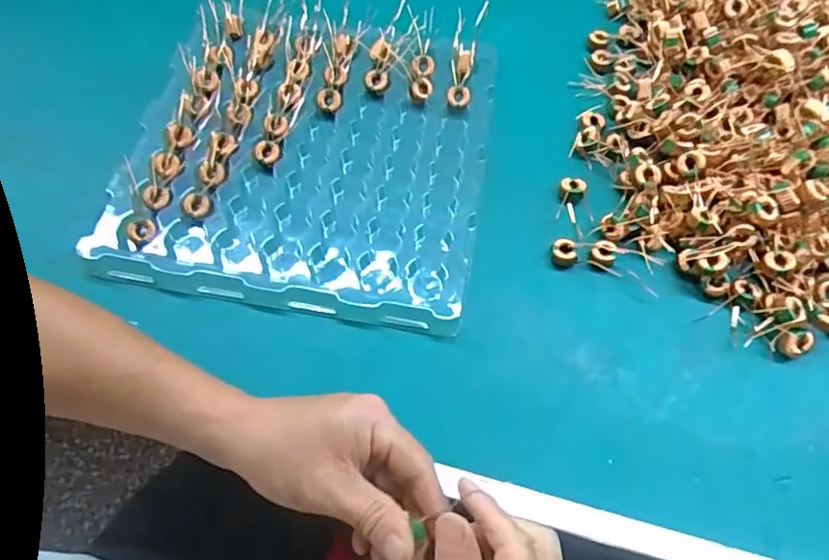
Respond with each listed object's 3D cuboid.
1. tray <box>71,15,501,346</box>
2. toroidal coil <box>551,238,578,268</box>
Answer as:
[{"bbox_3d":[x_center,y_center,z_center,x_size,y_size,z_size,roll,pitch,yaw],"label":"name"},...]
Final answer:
[{"bbox_3d":[-0.087,-0.105,0.481,0.286,0.023,0.279,10,65,1],"label":"tray"},{"bbox_3d":[0.119,-0.022,0.454,0.021,0.010,0.020,1,65,-3],"label":"toroidal coil"}]

